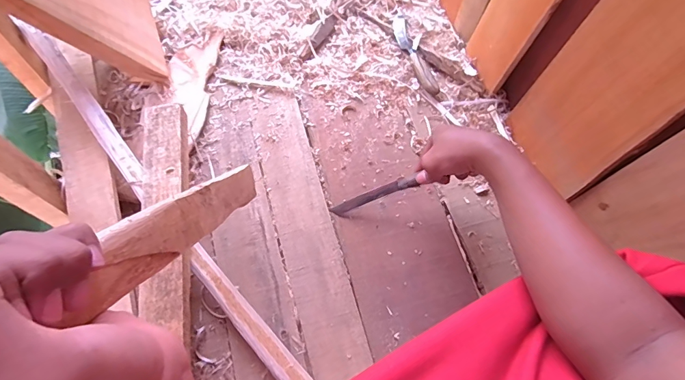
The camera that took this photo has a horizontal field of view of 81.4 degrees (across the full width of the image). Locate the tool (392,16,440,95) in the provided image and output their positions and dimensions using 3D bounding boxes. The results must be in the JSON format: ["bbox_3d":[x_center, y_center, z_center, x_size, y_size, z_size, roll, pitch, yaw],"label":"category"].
[{"bbox_3d":[0.131,-0.252,0.727,0.033,0.023,0.189,-15,67,-10],"label":"tool"}]

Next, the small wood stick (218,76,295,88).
[{"bbox_3d":[-0.149,-0.186,0.688,0.127,0.004,0.013,6,65,0],"label":"small wood stick"}]

